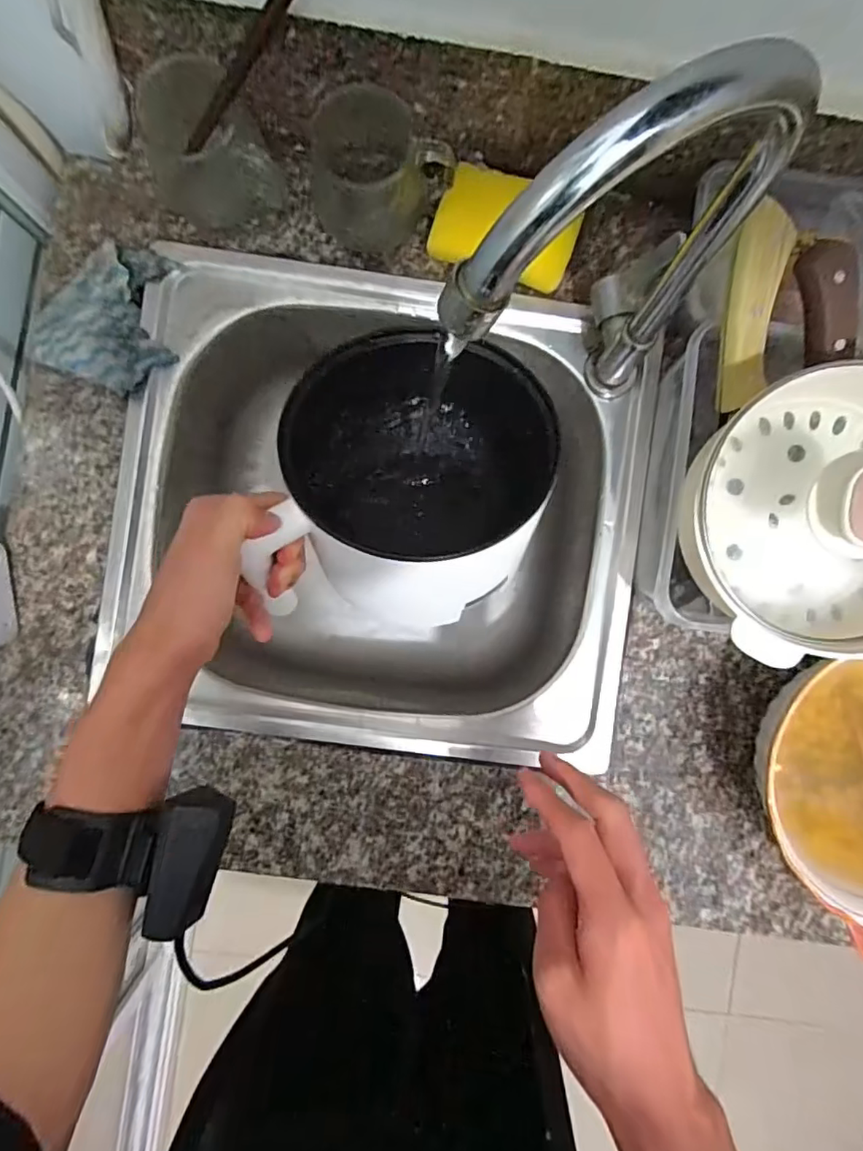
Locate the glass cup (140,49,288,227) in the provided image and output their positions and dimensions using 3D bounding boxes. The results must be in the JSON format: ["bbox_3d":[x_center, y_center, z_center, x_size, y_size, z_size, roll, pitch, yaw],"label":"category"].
[{"bbox_3d":[-0.160,-0.302,0.410,0.089,0.069,0.092,0,90,-2],"label":"glass cup"}]

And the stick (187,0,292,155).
[{"bbox_3d":[-0.122,-0.323,0.363,0.138,0.012,0.013,-16,91,43],"label":"stick"}]

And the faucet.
[{"bbox_3d":[0.091,-0.138,0.313,0.177,0.274,0.064,-38,91,-1],"label":"faucet"}]

